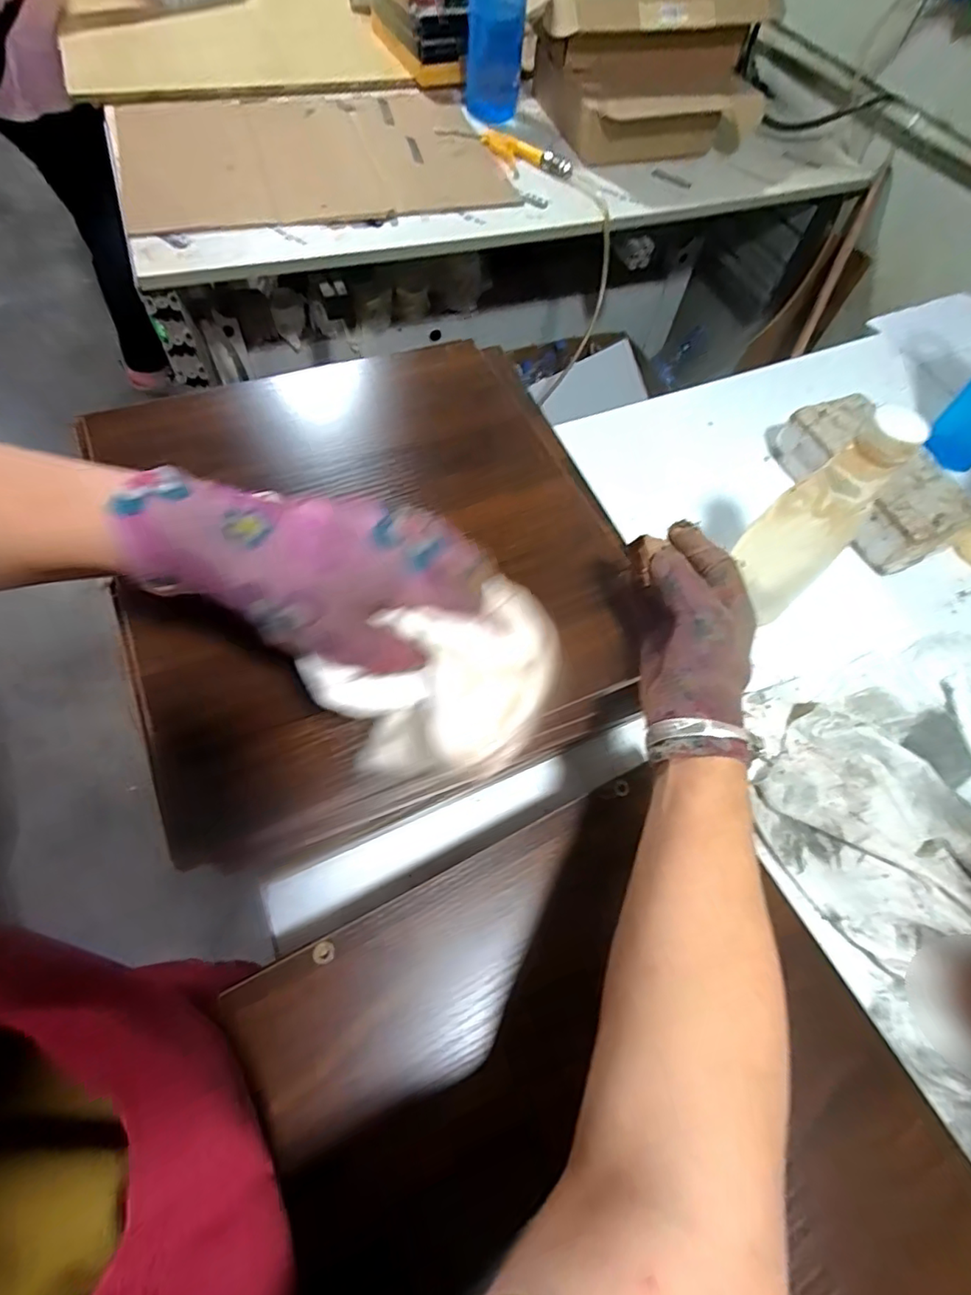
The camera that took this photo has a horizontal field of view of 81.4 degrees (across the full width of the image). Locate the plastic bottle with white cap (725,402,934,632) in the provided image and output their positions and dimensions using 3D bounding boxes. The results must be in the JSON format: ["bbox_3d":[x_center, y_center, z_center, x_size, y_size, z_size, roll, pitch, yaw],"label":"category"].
[{"bbox_3d":[0.279,-0.105,0.482,0.071,0.212,0.068,-36,70,-21],"label":"plastic bottle with white cap"}]

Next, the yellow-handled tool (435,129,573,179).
[{"bbox_3d":[0.037,-0.939,1.054,0.277,0.027,0.051,31,64,12],"label":"yellow-handled tool"}]

